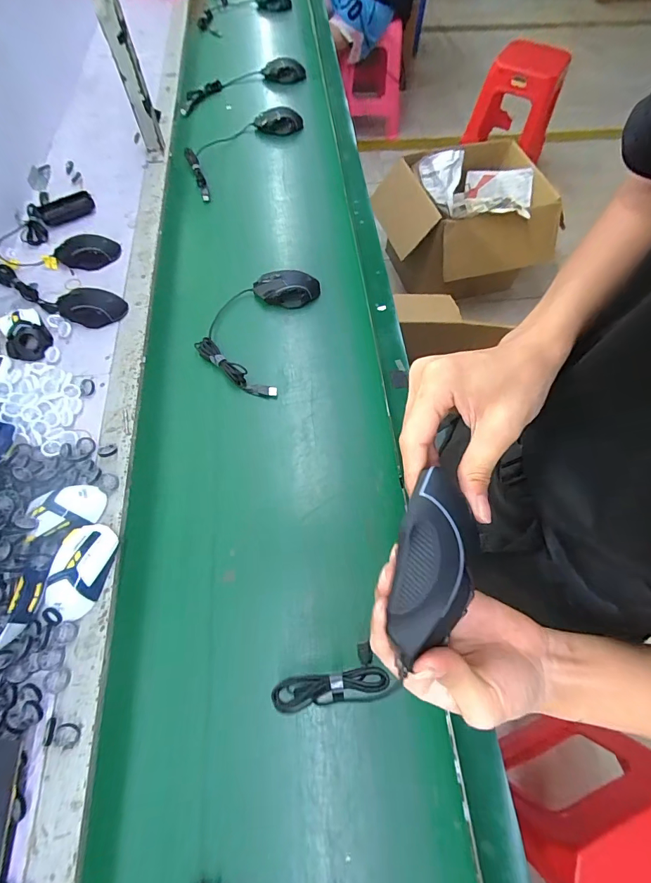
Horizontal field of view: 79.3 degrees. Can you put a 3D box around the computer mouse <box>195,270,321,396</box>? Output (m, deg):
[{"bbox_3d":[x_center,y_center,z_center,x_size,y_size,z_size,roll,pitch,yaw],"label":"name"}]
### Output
[{"bbox_3d":[-0.122,-0.209,0.697,0.163,0.050,0.261,17,65,7],"label":"computer mouse"}]

